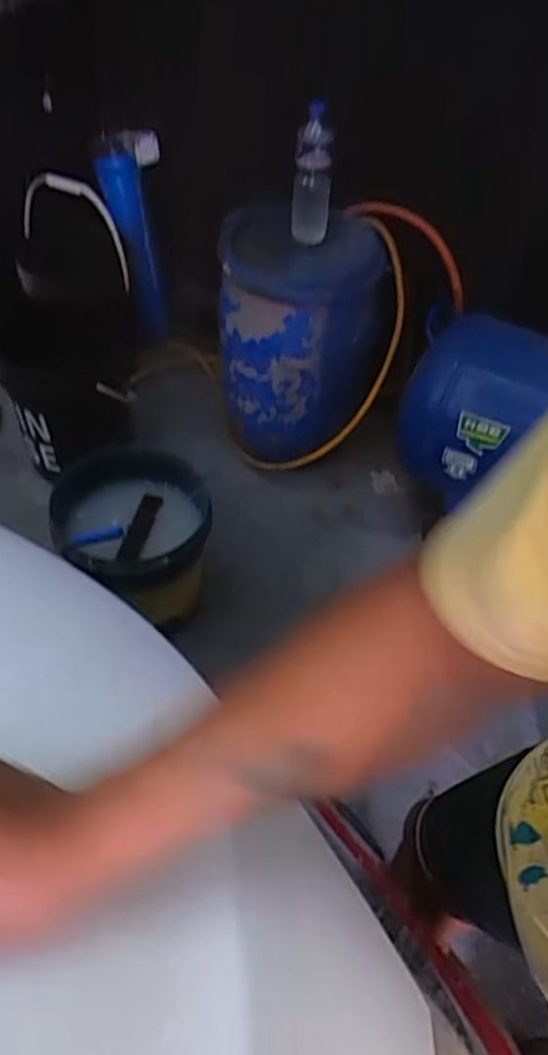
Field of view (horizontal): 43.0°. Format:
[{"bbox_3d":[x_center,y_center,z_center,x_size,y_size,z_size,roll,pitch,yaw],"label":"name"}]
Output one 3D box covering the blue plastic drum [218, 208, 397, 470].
[{"bbox_3d":[0.074,-0.442,1.652,0.398,0.517,0.334,3,50,-2],"label":"blue plastic drum"}]

